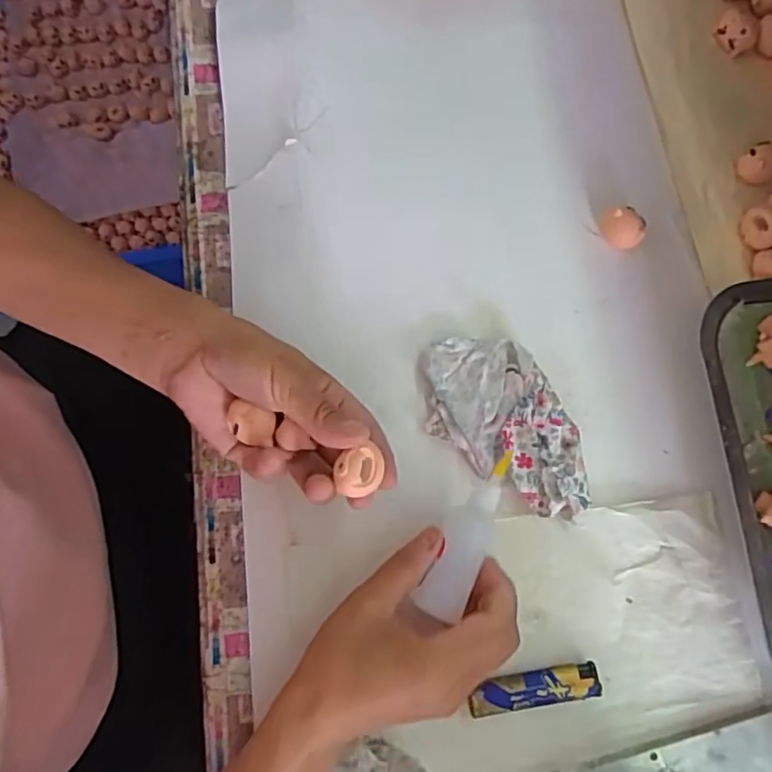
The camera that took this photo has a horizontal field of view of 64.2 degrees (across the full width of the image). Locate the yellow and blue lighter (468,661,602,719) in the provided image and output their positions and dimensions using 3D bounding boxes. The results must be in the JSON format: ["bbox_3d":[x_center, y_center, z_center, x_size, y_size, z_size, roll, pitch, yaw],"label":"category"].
[{"bbox_3d":[0.091,0.186,0.379,0.079,0.016,0.020,-7,81,-6],"label":"yellow and blue lighter"}]

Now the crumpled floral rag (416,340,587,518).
[{"bbox_3d":[0.083,0.022,0.406,0.135,0.022,0.077,39,79,3],"label":"crumpled floral rag"}]

